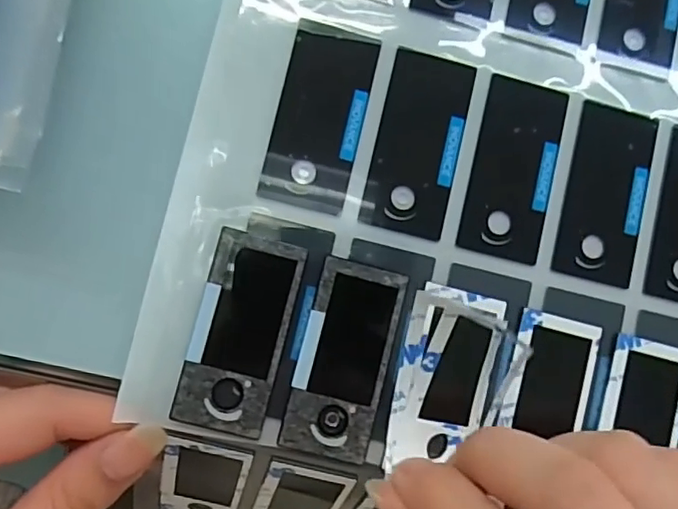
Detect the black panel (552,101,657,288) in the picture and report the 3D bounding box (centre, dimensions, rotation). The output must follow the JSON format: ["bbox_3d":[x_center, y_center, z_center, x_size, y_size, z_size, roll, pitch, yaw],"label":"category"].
[{"bbox_3d":[0.089,-0.021,0.192,0.027,0.004,0.058,13,83,-4],"label":"black panel"}]

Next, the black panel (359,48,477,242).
[{"bbox_3d":[0.026,-0.036,0.187,0.028,0.004,0.059,14,83,-4],"label":"black panel"}]

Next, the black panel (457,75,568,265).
[{"bbox_3d":[0.058,-0.028,0.190,0.026,0.004,0.058,13,83,-4],"label":"black panel"}]

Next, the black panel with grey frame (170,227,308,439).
[{"bbox_3d":[-0.030,0.023,0.175,0.027,0.004,0.059,15,83,-4],"label":"black panel with grey frame"}]

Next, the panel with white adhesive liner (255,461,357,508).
[{"bbox_3d":[-0.014,0.087,0.200,0.029,0.059,0.004,13,44,-4],"label":"panel with white adhesive liner"}]

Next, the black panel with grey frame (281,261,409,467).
[{"bbox_3d":[0.002,0.032,0.178,0.027,0.004,0.058,15,83,-4],"label":"black panel with grey frame"}]

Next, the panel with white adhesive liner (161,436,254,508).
[{"bbox_3d":[-0.046,0.079,0.196,0.027,0.058,0.004,18,42,-4],"label":"panel with white adhesive liner"}]

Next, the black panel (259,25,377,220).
[{"bbox_3d":[-0.006,-0.043,0.184,0.027,0.004,0.056,13,83,-4],"label":"black panel"}]

